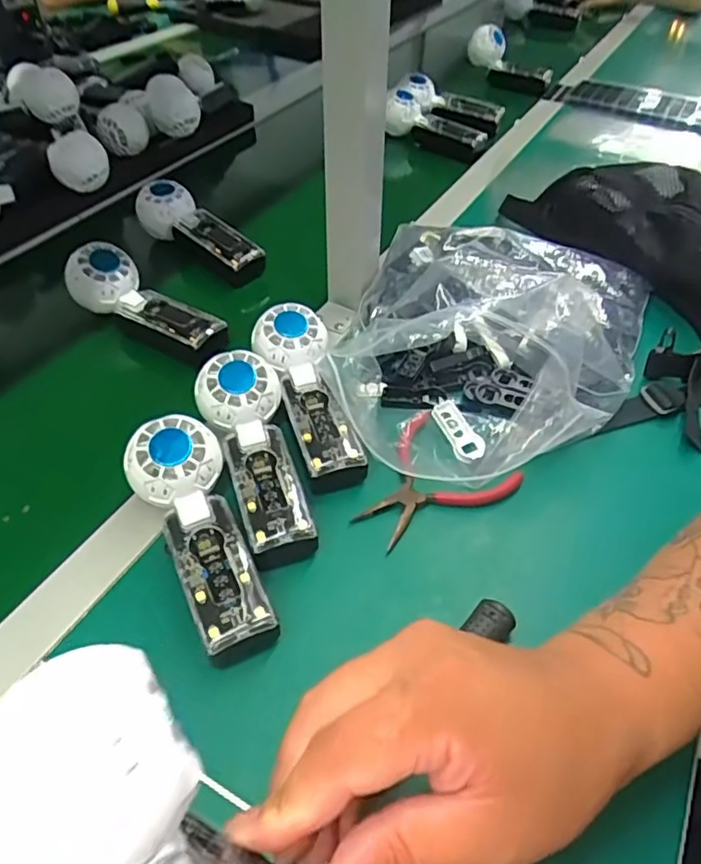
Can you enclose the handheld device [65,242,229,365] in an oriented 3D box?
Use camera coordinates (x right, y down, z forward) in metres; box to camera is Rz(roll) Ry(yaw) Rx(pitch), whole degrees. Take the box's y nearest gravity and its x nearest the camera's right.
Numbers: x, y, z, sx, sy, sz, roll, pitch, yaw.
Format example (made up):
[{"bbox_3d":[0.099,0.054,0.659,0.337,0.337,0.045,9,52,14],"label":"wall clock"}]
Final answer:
[{"bbox_3d":[-0.186,-0.121,0.561,0.154,0.056,0.051,24,51,19],"label":"handheld device"}]

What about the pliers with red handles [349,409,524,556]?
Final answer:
[{"bbox_3d":[0.054,0.036,0.449,0.113,0.015,0.098,-33,56,-28],"label":"pliers with red handles"}]

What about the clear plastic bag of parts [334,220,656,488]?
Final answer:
[{"bbox_3d":[0.120,-0.097,0.531,0.261,0.076,0.337,17,49,14],"label":"clear plastic bag of parts"}]

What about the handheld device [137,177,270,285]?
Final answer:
[{"bbox_3d":[-0.165,-0.222,0.667,0.157,0.055,0.050,30,52,25],"label":"handheld device"}]

